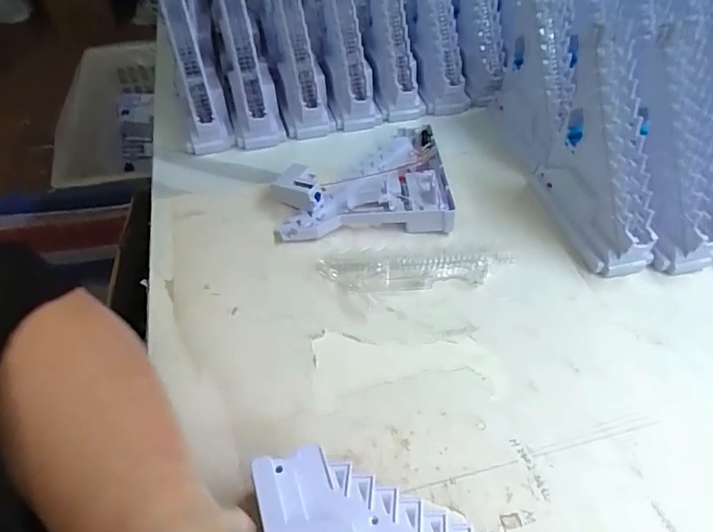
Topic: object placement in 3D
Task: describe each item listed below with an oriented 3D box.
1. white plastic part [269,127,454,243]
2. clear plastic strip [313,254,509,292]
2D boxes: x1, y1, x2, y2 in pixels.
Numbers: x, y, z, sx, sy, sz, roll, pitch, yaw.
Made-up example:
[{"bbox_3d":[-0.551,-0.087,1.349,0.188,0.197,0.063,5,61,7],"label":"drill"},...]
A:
[{"bbox_3d":[0.003,-0.081,0.486,0.157,0.031,0.123,-3,49,-2],"label":"white plastic part"},{"bbox_3d":[0.052,0.005,0.434,0.165,0.011,0.034,-4,49,-3],"label":"clear plastic strip"}]

